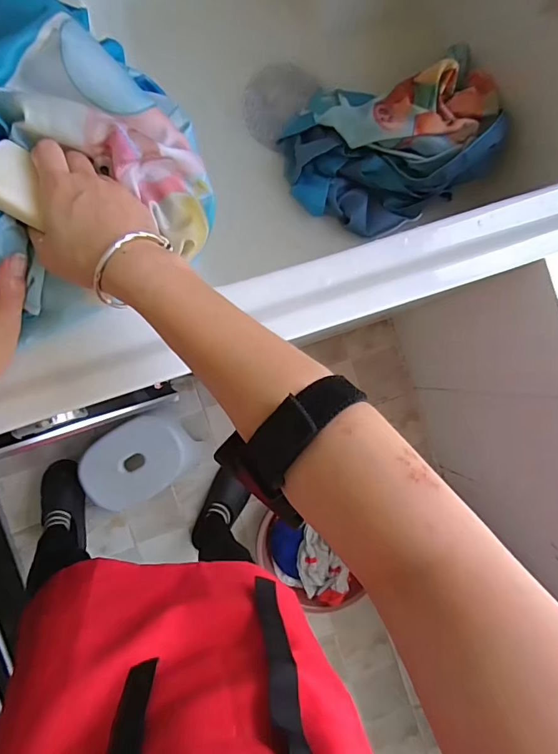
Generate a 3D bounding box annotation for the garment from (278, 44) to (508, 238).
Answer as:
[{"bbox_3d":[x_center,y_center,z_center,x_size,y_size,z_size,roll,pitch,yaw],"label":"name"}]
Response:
[{"bbox_3d":[0.135,-0.279,0.502,0.239,0.115,0.171,-21,93,-6],"label":"garment"}]

